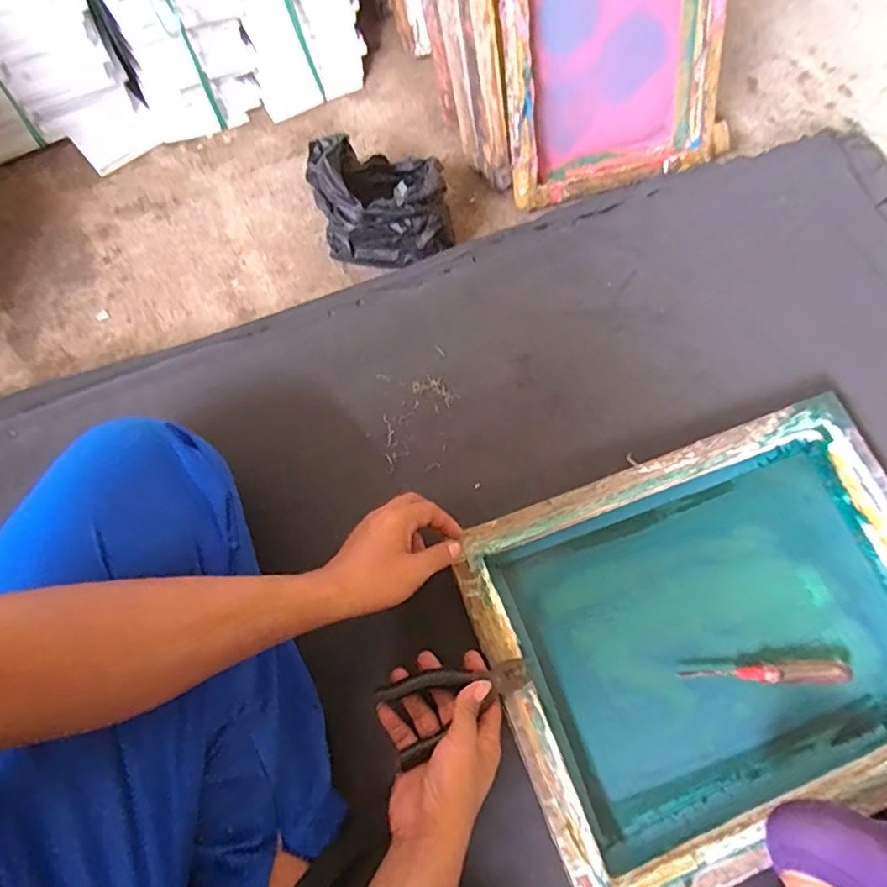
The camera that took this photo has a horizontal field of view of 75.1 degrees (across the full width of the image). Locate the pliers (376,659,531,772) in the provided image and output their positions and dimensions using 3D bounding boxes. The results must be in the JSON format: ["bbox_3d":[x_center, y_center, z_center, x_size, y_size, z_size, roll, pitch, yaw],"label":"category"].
[{"bbox_3d":[0.016,0.236,0.523,0.139,0.012,0.064,-14,70,-10],"label":"pliers"}]

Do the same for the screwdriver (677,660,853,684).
[{"bbox_3d":[0.317,0.224,0.564,0.164,0.020,0.020,-1,70,0],"label":"screwdriver"}]

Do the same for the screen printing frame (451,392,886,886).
[{"bbox_3d":[0.277,0.183,0.566,0.455,0.044,0.348,-20,71,-6],"label":"screen printing frame"}]

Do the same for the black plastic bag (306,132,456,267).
[{"bbox_3d":[-0.081,-0.320,0.762,0.167,0.130,0.146,-9,70,-3],"label":"black plastic bag"}]

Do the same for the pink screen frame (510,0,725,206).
[{"bbox_3d":[0.214,-0.544,0.738,0.291,0.392,0.053,-17,39,-8],"label":"pink screen frame"}]

